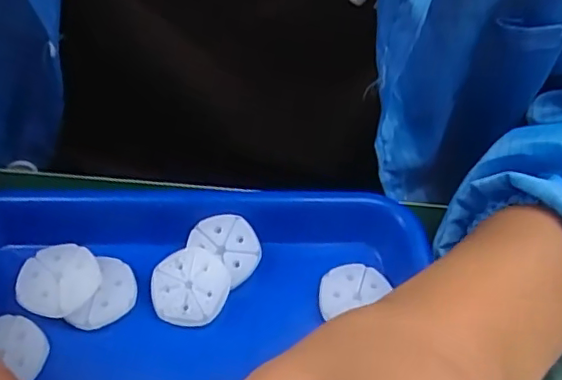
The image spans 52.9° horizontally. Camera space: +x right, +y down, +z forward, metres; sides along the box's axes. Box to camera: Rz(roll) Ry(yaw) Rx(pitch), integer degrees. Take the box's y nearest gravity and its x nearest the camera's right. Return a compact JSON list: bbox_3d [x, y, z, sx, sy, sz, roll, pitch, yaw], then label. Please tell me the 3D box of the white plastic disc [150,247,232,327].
[{"bbox_3d":[-0.045,0.048,0.283,0.037,0.008,0.039,0,68,0],"label":"white plastic disc"}]

